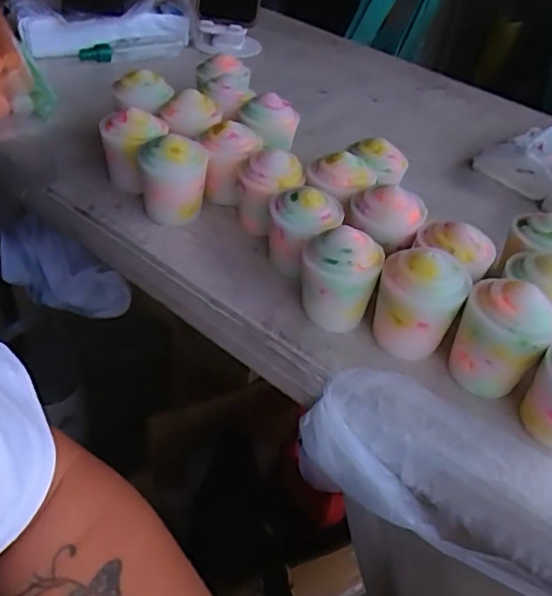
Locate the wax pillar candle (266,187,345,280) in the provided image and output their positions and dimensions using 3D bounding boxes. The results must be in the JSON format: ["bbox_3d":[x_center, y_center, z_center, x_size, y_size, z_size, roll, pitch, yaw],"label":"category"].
[{"bbox_3d":[0.019,-0.046,0.449,0.053,0.070,0.054,10,43,3],"label":"wax pillar candle"}]

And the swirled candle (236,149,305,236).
[{"bbox_3d":[-0.006,-0.084,0.487,0.050,0.069,0.050,0,43,-9],"label":"swirled candle"}]

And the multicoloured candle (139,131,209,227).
[{"bbox_3d":[-0.086,-0.099,0.488,0.056,0.075,0.047,0,43,-8],"label":"multicoloured candle"}]

